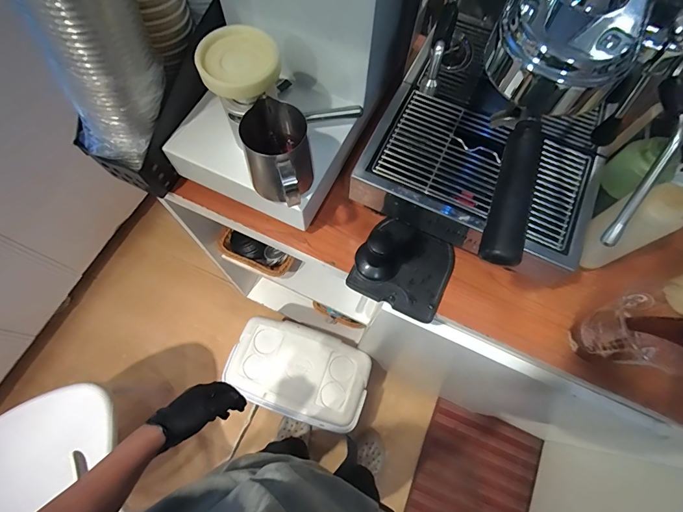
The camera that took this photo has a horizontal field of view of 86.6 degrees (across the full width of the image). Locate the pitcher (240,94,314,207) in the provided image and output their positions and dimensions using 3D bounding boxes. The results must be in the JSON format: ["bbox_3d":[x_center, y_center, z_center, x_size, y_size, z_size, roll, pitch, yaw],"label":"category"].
[{"bbox_3d":[-0.070,-0.112,0.420,0.072,0.091,0.115,-11,69,-6],"label":"pitcher"}]

